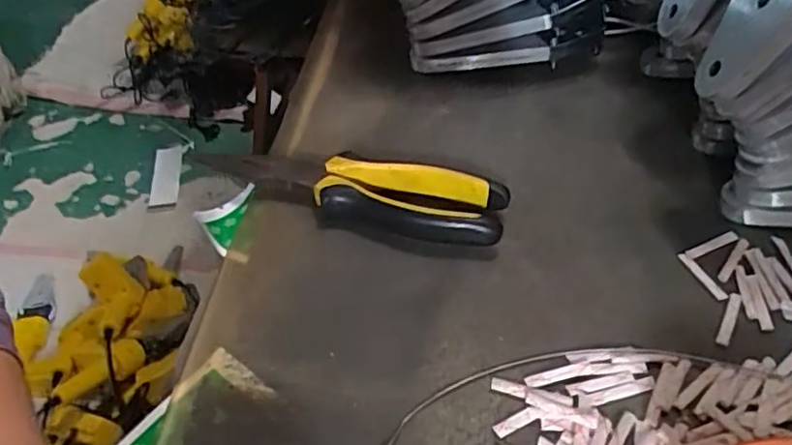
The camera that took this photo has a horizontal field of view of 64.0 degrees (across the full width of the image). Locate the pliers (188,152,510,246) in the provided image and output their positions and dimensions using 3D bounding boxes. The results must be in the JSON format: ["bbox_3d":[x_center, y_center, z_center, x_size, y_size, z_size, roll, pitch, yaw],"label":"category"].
[{"bbox_3d":[-0.030,-0.018,0.362,0.180,0.024,0.043,10,47,12],"label":"pliers"}]

